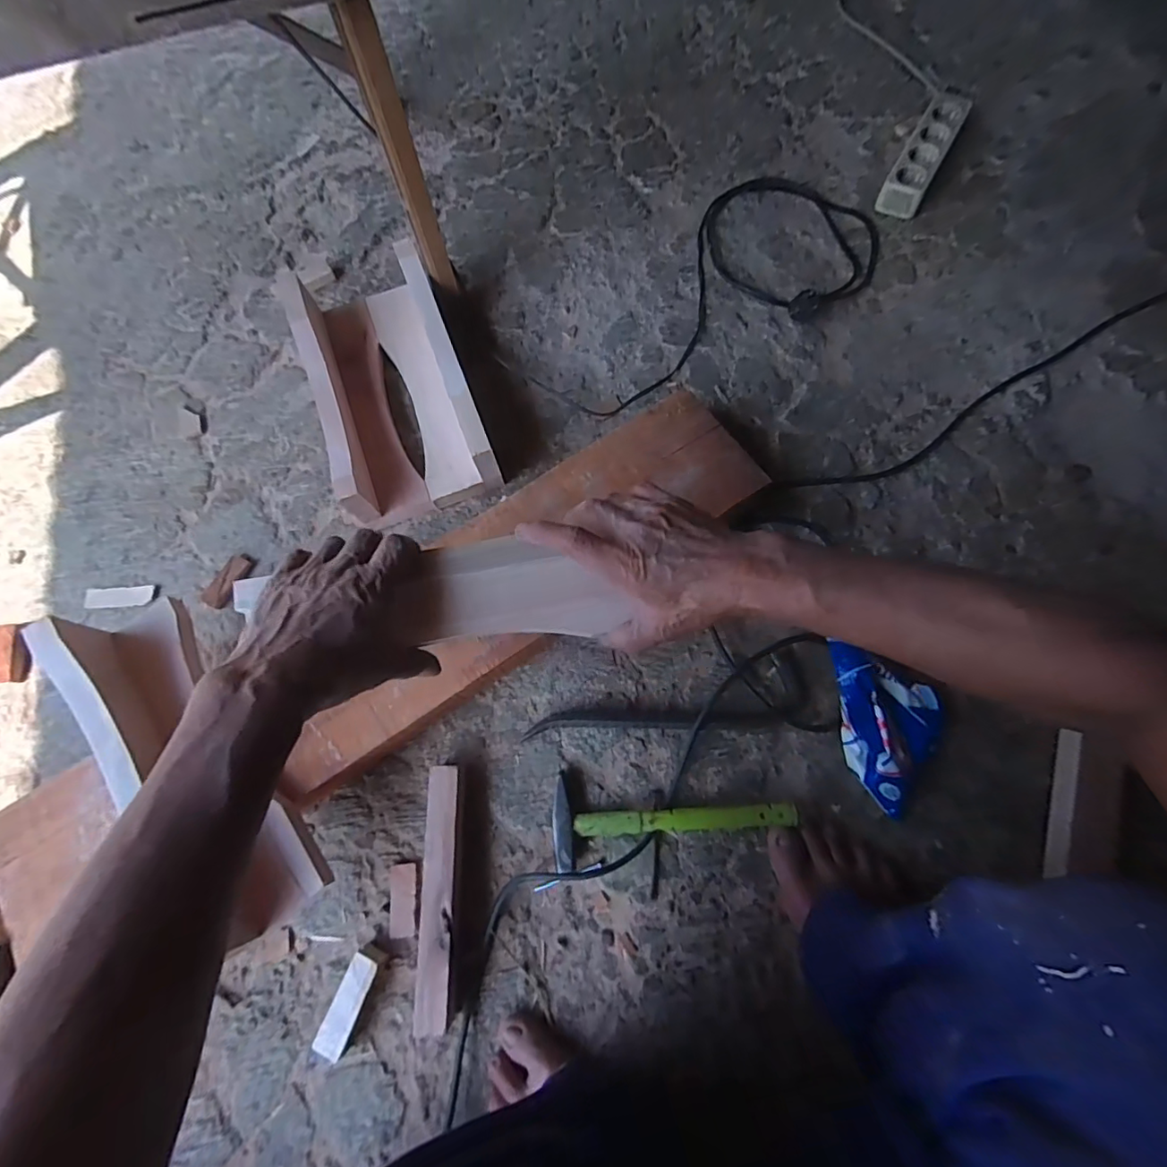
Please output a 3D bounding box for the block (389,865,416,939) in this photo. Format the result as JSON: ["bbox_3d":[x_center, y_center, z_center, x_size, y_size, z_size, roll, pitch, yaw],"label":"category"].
[{"bbox_3d":[-0.177,0.311,0.521,0.028,0.008,0.063,-6,73,-1],"label":"block"}]

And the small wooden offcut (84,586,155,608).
[{"bbox_3d":[-0.543,0.015,0.622,0.080,0.006,0.025,-5,73,0],"label":"small wooden offcut"}]

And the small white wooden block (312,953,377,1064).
[{"bbox_3d":[-0.215,0.387,0.489,0.030,0.027,0.087,25,76,8],"label":"small white wooden block"}]

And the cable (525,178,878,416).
[{"bbox_3d":[0.196,-0.390,0.717,0.276,0.048,0.512,35,77,11],"label":"cable"}]

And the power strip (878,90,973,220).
[{"bbox_3d":[0.487,-0.615,0.763,0.054,0.055,0.209,28,76,9],"label":"power strip"}]

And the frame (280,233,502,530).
[{"bbox_3d":[-0.233,-0.243,0.654,0.170,0.091,0.323,-20,74,-5],"label":"frame"}]

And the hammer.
[{"bbox_3d":[0.086,0.228,0.521,0.231,0.037,0.088,-5,73,0],"label":"hammer"}]

